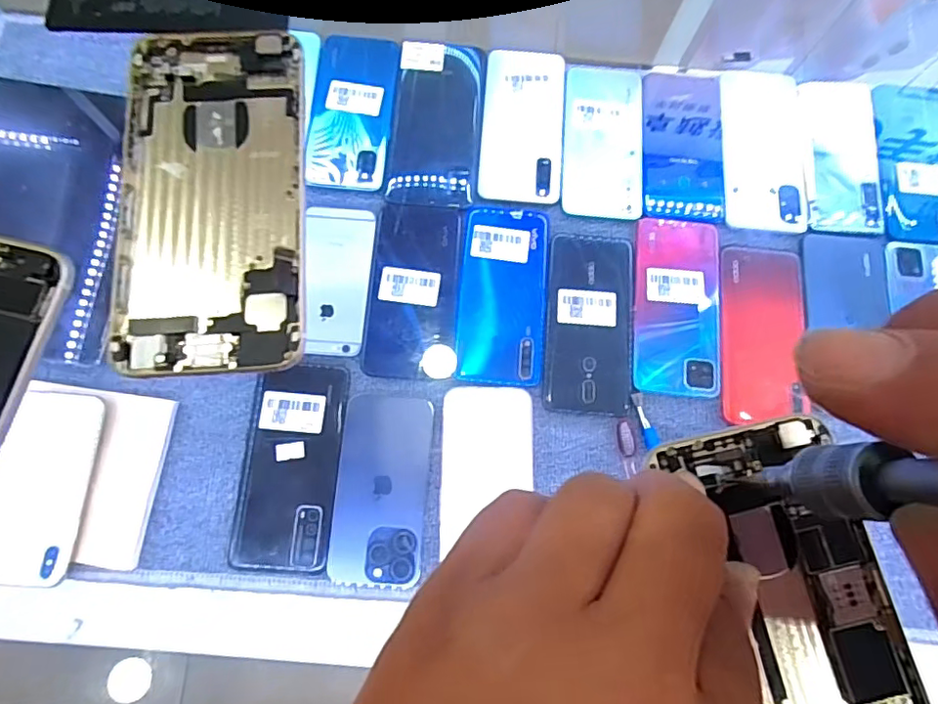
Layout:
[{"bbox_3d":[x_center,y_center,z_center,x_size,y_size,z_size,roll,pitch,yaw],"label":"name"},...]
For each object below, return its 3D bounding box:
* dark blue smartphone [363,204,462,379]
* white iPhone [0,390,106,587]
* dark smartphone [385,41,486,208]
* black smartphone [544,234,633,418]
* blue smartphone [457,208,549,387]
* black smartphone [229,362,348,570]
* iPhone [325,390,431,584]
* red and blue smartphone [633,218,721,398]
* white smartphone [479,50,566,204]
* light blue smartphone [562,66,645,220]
[{"bbox_3d":[-0.048,-0.056,0.495,0.077,0.007,0.157,2,77,-1],"label":"dark blue smartphone"},{"bbox_3d":[-0.328,0.100,0.428,0.071,0.014,0.139,10,79,-17],"label":"white iPhone"},{"bbox_3d":[-0.030,-0.217,0.535,0.081,0.008,0.169,4,77,0],"label":"dark smartphone"},{"bbox_3d":[0.105,-0.028,0.489,0.075,0.004,0.159,4,77,0],"label":"black smartphone"},{"bbox_3d":[0.030,-0.051,0.494,0.074,0.004,0.158,4,77,0],"label":"blue smartphone"},{"bbox_3d":[-0.143,0.091,0.456,0.075,0.010,0.158,4,77,0],"label":"black smartphone"},{"bbox_3d":[-0.069,0.107,0.451,0.071,0.007,0.145,4,77,-1],"label":"iPhone"},{"bbox_3d":[0.182,-0.043,0.495,0.073,0.007,0.159,6,77,0],"label":"red and blue smartphone"},{"bbox_3d":[0.051,-0.215,0.536,0.075,0.006,0.157,4,77,0],"label":"white smartphone"},{"bbox_3d":[0.127,-0.201,0.533,0.075,0.004,0.159,3,77,-1],"label":"light blue smartphone"}]

